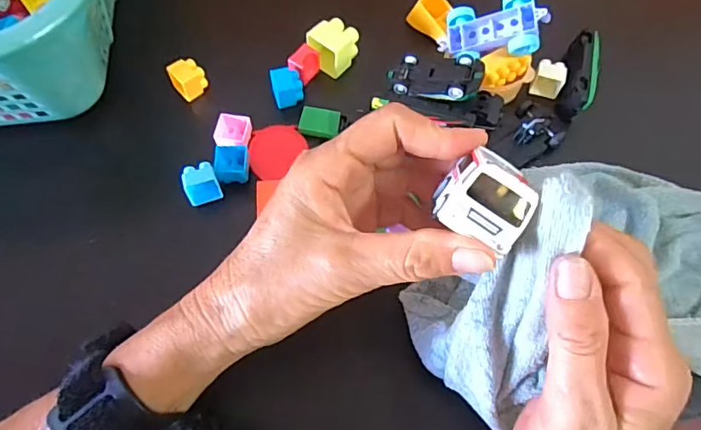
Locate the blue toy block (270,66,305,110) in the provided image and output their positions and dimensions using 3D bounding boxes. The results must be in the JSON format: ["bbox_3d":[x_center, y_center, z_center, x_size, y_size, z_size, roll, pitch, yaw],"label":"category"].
[{"bbox_3d":[-0.045,-0.091,0.350,0.021,0.018,0.021,-12,66,-7],"label":"blue toy block"}]

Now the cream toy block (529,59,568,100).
[{"bbox_3d":[0.145,-0.099,0.361,0.021,0.018,0.018,20,66,7],"label":"cream toy block"}]

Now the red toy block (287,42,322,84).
[{"bbox_3d":[-0.034,-0.110,0.360,0.016,0.015,0.025,30,68,11],"label":"red toy block"}]

